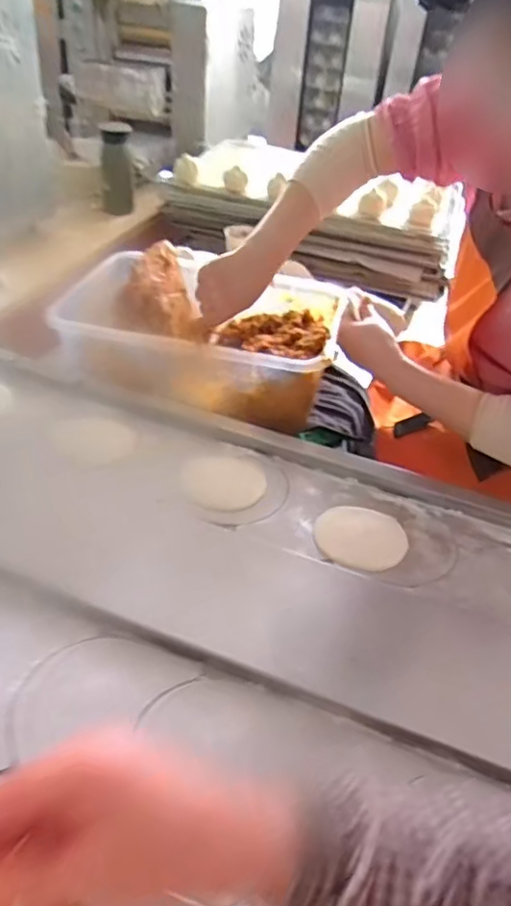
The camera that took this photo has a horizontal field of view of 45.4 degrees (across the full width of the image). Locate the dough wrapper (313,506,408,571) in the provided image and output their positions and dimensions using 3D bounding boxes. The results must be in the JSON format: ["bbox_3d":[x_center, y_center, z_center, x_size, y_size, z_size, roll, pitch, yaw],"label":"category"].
[{"bbox_3d":[0.115,0.091,0.669,0.097,0.004,0.083,11,43,11],"label":"dough wrapper"}]

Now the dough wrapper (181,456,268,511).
[{"bbox_3d":[-0.035,0.033,0.708,0.095,0.005,0.083,-6,43,-13],"label":"dough wrapper"}]

